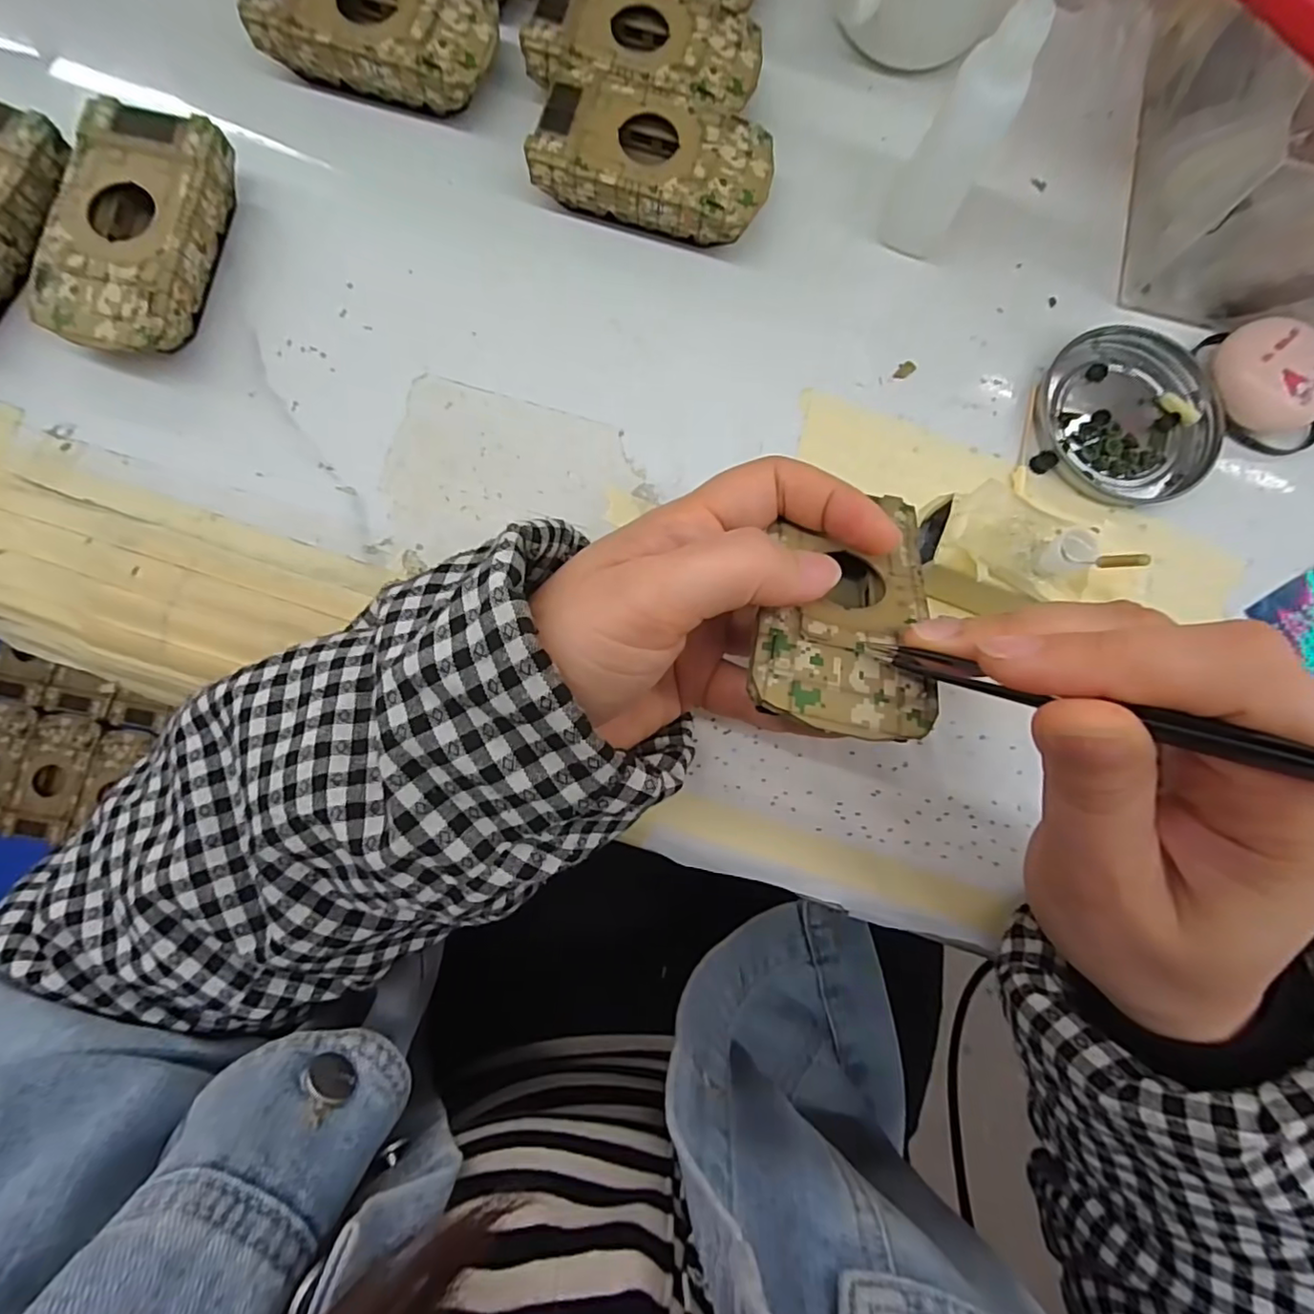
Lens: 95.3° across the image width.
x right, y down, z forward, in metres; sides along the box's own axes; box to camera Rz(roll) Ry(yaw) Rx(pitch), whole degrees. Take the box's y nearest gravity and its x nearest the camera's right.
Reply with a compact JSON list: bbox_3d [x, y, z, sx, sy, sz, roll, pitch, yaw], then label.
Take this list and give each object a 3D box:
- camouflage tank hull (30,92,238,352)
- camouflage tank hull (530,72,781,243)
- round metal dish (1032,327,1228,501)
[{"bbox_3d":[-0.204,-0.165,0.238,0.049,0.027,0.095,12,82,-1],"label":"camouflage tank hull"},{"bbox_3d":[-0.001,-0.208,0.256,0.094,0.026,0.048,15,82,-1],"label":"camouflage tank hull"},{"bbox_3d":[0.206,-0.108,0.263,0.075,0.008,0.076,0,83,-3],"label":"round metal dish"}]

